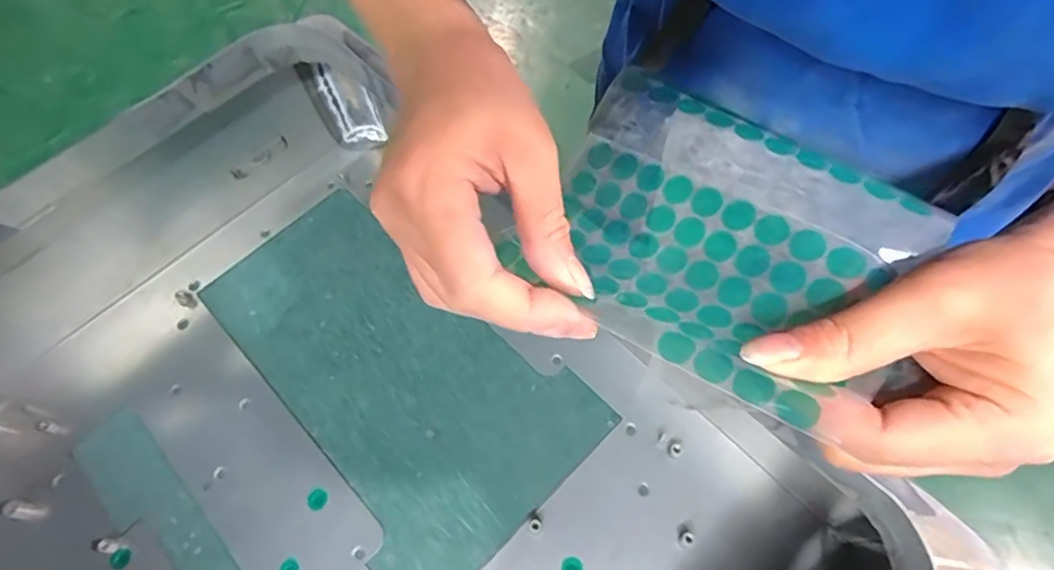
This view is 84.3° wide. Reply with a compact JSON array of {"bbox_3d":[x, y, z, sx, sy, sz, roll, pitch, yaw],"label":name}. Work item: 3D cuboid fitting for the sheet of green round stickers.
[{"bbox_3d":[0.064,-0.021,0.219,0.129,0.034,0.106,36,70,18],"label":"sheet of green round stickers"}]

